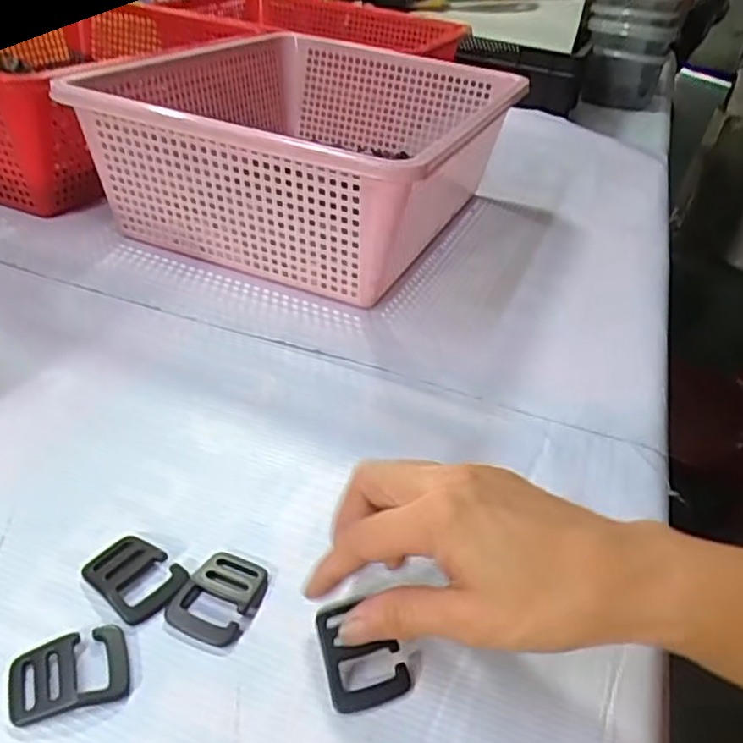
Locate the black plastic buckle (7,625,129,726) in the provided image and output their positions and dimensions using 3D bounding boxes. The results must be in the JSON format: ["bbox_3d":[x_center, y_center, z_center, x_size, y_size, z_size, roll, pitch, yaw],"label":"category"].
[{"bbox_3d":[-0.119,0.119,0.258,0.043,0.005,0.032,-7,38,-20],"label":"black plastic buckle"}]

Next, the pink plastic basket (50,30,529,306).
[{"bbox_3d":[-0.035,-0.223,0.640,0.262,0.137,0.462,16,36,12],"label":"pink plastic basket"}]

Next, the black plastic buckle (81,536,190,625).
[{"bbox_3d":[-0.107,0.092,0.297,0.042,0.005,0.032,30,41,28],"label":"black plastic buckle"}]

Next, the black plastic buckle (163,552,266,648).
[{"bbox_3d":[-0.068,0.100,0.293,0.034,0.004,0.044,18,37,14],"label":"black plastic buckle"}]

